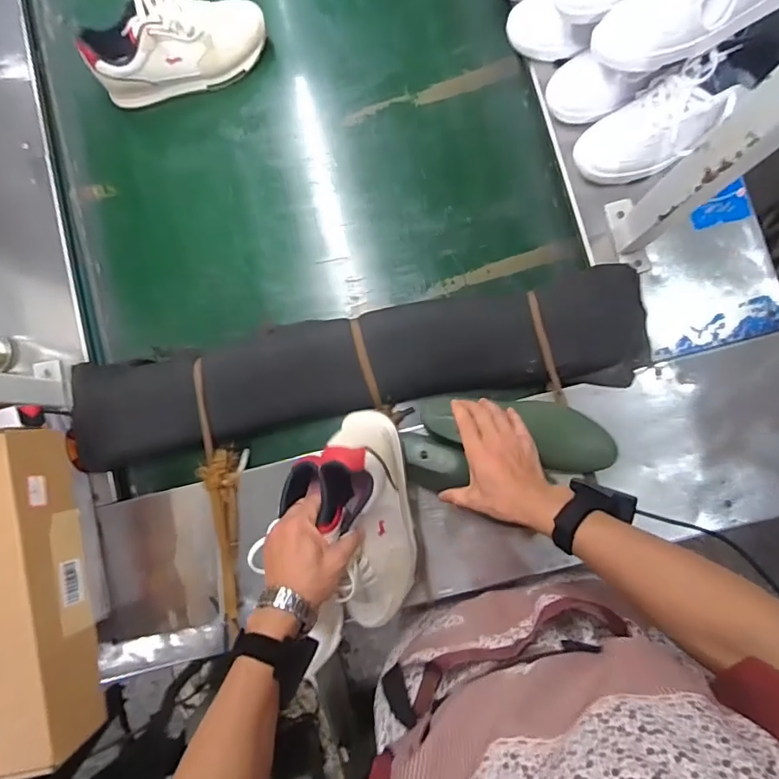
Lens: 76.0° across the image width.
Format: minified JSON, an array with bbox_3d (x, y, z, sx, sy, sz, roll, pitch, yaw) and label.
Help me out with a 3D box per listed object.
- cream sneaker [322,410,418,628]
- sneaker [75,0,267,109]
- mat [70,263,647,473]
[{"bbox_3d":[-0.014,0.168,0.585,0.087,0.092,0.263,-6,108,3],"label":"cream sneaker"},{"bbox_3d":[-0.335,-0.546,0.782,0.274,0.114,0.109,-10,84,3],"label":"sneaker"},{"bbox_3d":[-0.051,-0.030,0.764,0.836,0.126,0.176,-9,84,3],"label":"mat"}]

